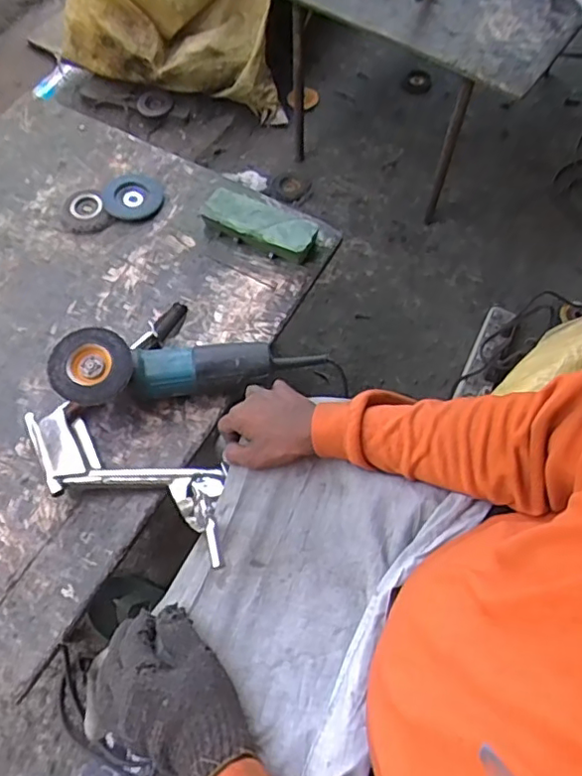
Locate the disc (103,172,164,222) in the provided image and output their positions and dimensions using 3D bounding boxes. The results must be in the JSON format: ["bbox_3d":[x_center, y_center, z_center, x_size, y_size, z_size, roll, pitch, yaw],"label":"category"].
[{"bbox_3d":[-0.257,-0.317,0.959,0.091,0.018,0.104,-3,64,-2],"label":"disc"}]

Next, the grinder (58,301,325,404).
[{"bbox_3d":[-0.139,-0.067,0.793,0.341,0.099,0.165,-13,64,-7],"label":"grinder"}]

